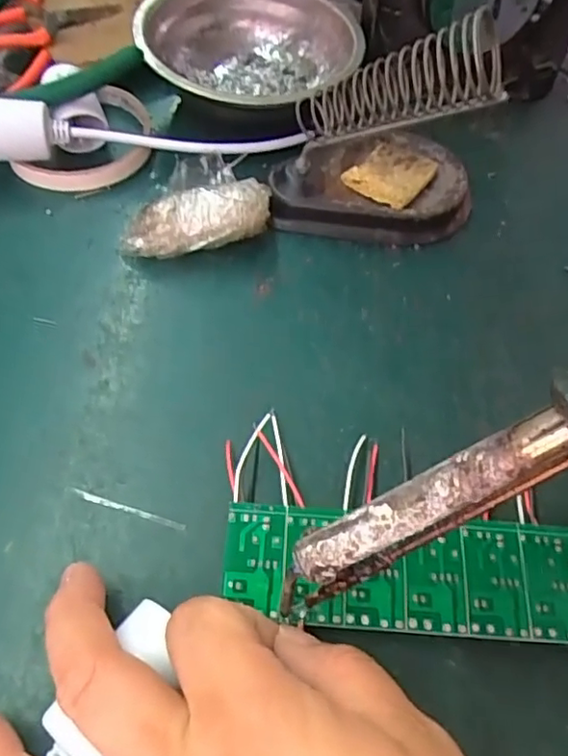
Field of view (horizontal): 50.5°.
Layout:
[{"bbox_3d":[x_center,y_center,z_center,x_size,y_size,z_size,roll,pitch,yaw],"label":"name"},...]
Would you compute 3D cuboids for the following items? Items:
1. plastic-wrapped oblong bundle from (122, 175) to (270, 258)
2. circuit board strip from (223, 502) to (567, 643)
[{"bbox_3d":[-0.041,-0.073,0.286,0.068,0.029,0.021,-11,58,-11],"label":"plastic-wrapped oblong bundle"},{"bbox_3d":[0.081,0.067,0.202,0.199,0.004,0.038,5,56,-1],"label":"circuit board strip"}]

